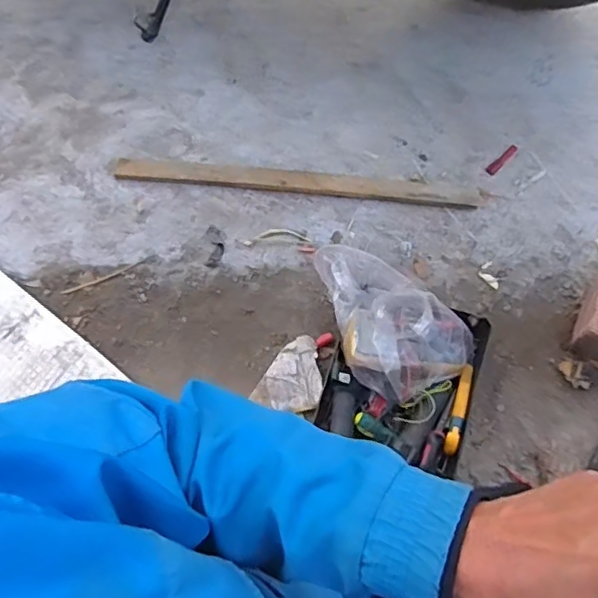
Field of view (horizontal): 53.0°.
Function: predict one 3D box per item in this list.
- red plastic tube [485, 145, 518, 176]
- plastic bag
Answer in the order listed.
[{"bbox_3d":[0.360,-0.245,1.063,0.072,0.011,0.018,-41,74,-12],"label":"red plastic tube"},{"bbox_3d":[0.117,0.029,0.867,0.258,0.109,0.157,39,76,14],"label":"plastic bag"}]

